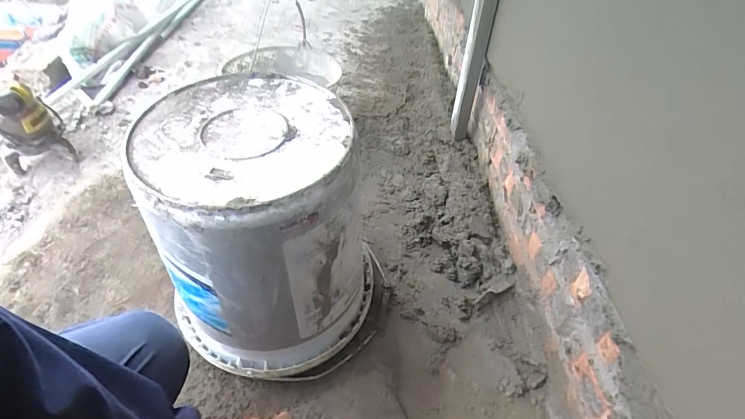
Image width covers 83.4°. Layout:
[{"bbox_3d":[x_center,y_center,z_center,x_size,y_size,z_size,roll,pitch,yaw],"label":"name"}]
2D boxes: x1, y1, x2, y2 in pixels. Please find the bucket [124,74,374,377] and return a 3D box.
[{"bbox_3d":[-0.139,0.035,0.597,0.284,0.345,0.281,-12,48,-13],"label":"bucket"}]

